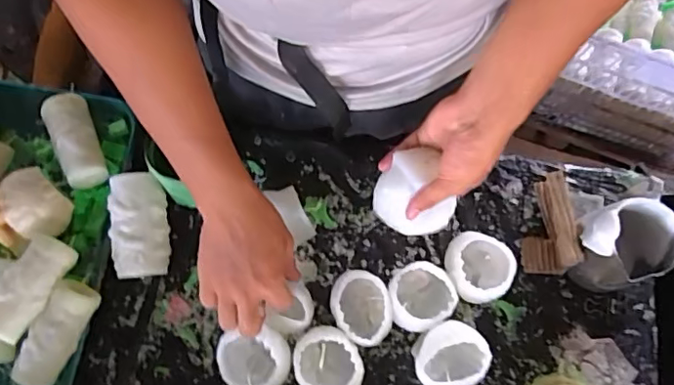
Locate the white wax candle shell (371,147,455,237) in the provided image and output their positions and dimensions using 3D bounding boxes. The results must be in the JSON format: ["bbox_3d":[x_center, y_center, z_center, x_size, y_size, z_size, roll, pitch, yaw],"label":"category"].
[{"bbox_3d":[0.078,0.005,0.557,0.067,0.067,0.077,-31,77,-9],"label":"white wax candle shell"}]

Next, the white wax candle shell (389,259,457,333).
[{"bbox_3d":[0.092,0.120,0.619,0.069,0.063,0.071,0,74,-1],"label":"white wax candle shell"}]

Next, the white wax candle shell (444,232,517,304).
[{"bbox_3d":[0.158,0.088,0.627,0.075,0.064,0.074,0,74,-1],"label":"white wax candle shell"}]

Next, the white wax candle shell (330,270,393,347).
[{"bbox_3d":[0.026,0.131,0.612,0.062,0.054,0.079,-19,75,-6],"label":"white wax candle shell"}]

